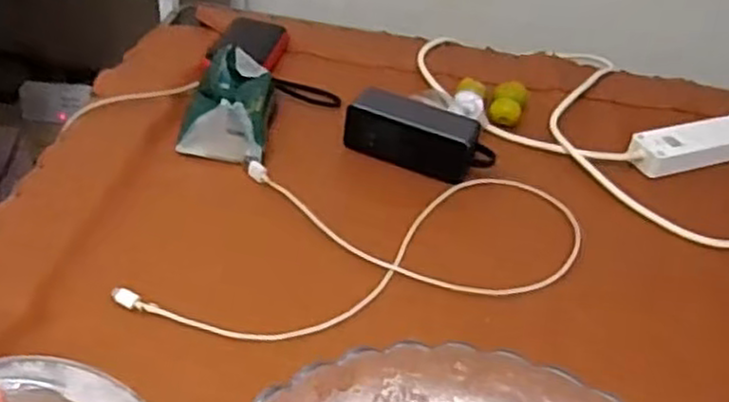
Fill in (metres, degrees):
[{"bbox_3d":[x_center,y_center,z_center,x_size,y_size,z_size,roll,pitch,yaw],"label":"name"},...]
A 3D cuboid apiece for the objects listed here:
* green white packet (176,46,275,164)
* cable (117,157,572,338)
[{"bbox_3d":[-0.138,-0.102,0.737,0.083,0.060,0.128,5,39,-3],"label":"green white packet"},{"bbox_3d":[0.002,0.038,0.639,0.391,0.017,0.196,2,43,-7],"label":"cable"}]

